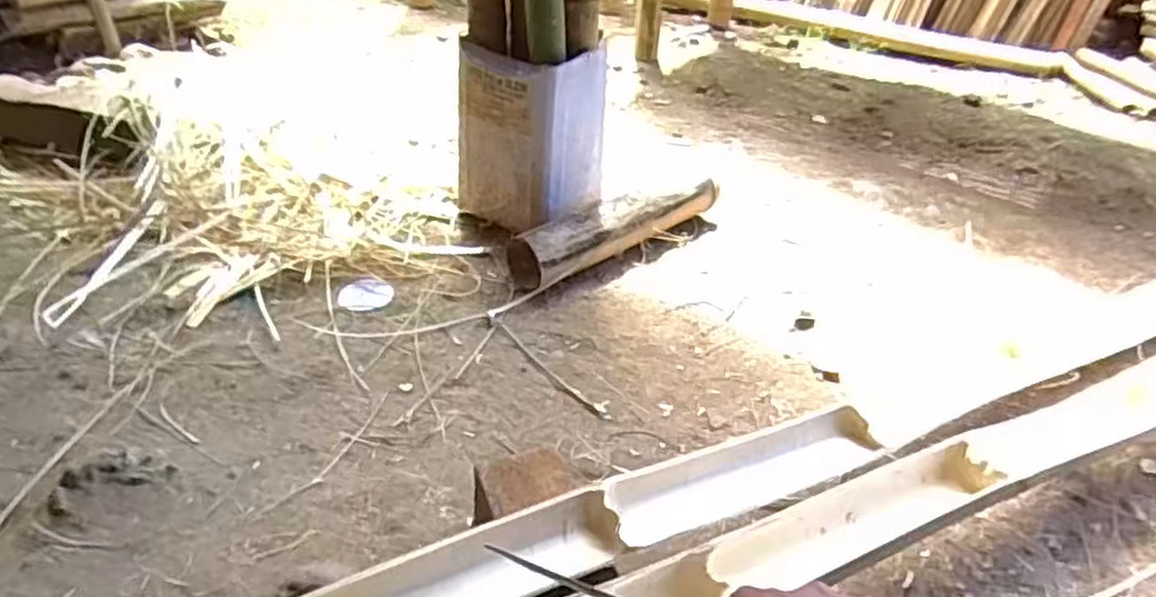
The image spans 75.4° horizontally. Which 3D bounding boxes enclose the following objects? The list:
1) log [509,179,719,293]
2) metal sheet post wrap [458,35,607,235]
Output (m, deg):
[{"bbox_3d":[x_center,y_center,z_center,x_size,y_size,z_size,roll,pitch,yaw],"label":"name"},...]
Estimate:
[{"bbox_3d":[0.079,-0.143,1.432,0.467,0.102,0.112,-25,47,-33],"label":"log"},{"bbox_3d":[-0.087,-0.322,1.462,0.215,0.332,0.212,29,44,28],"label":"metal sheet post wrap"}]

